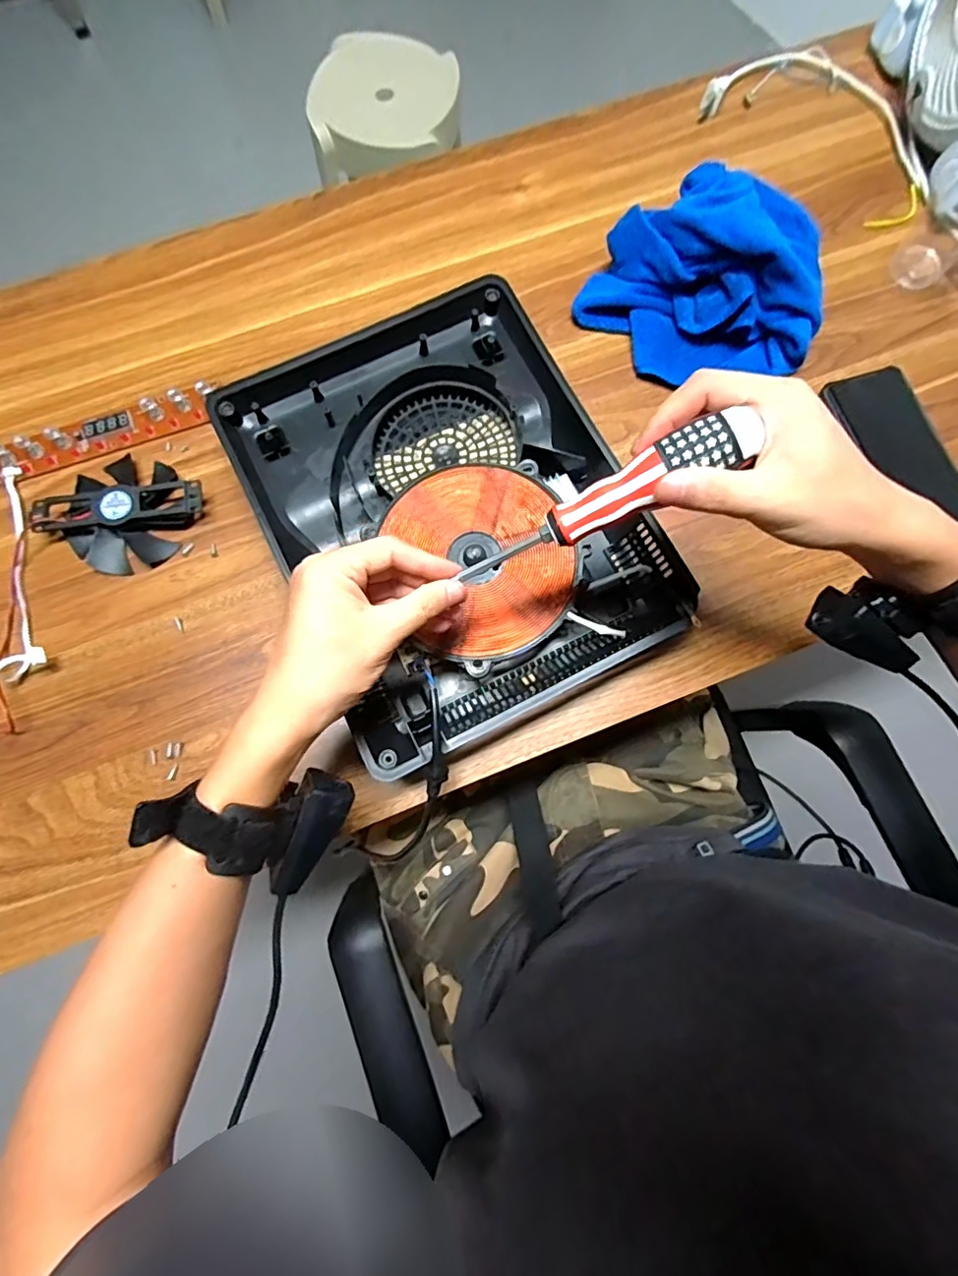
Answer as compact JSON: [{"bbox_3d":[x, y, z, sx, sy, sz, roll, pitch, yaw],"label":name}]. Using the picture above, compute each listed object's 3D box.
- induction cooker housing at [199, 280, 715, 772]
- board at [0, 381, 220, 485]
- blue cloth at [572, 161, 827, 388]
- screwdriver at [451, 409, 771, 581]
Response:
[{"bbox_3d":[-0.028,-0.106,0.449,0.266,0.057,0.351,-26,78,-6],"label":"induction cooker housing"},{"bbox_3d":[-0.332,-0.184,0.488,0.197,0.020,0.036,-21,77,-5],"label":"board"},{"bbox_3d":[0.199,-0.317,0.485,0.206,0.085,0.162,-10,76,-3],"label":"blue cloth"},{"bbox_3d":[0.065,-0.071,0.300,0.167,0.020,0.024,-26,76,22],"label":"screwdriver"}]

